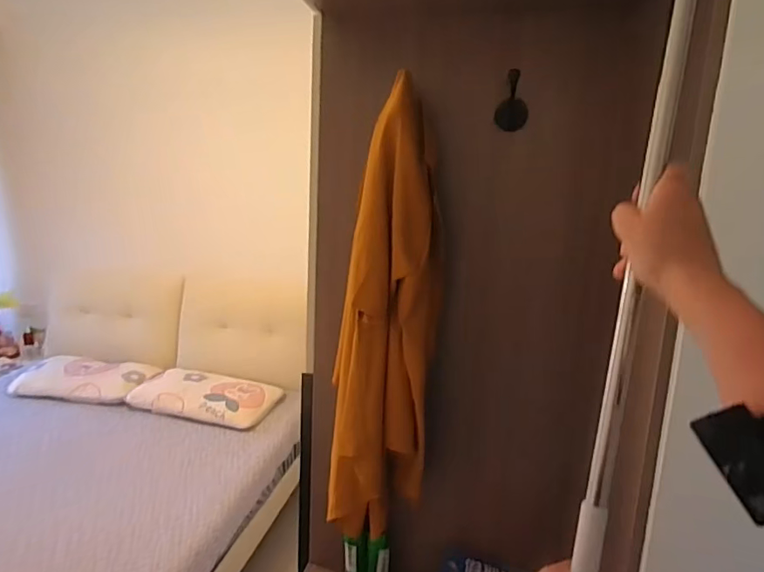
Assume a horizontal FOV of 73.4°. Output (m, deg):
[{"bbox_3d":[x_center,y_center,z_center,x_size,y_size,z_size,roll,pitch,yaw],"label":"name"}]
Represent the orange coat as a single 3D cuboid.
[{"bbox_3d":[0.003,0.093,0.987,0.185,0.849,0.102,4,11,4],"label":"orange coat"}]

